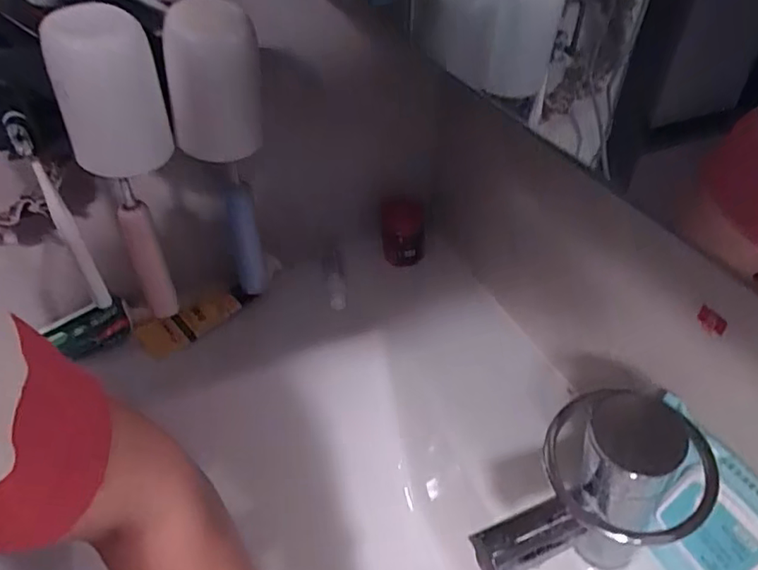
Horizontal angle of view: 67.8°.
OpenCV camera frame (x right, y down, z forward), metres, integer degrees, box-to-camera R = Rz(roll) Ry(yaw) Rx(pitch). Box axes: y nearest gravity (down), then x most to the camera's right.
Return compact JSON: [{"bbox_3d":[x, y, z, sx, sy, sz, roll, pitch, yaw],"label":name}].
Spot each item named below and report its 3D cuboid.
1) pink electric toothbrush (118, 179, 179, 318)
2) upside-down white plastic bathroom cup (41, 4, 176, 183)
[{"bbox_3d":[-0.228,-0.027,0.560,0.026,0.160,0.032,-24,47,-26],"label":"pink electric toothbrush"},{"bbox_3d":[-0.188,-0.130,0.393,0.071,0.112,0.059,-17,44,-19],"label":"upside-down white plastic bathroom cup"}]

